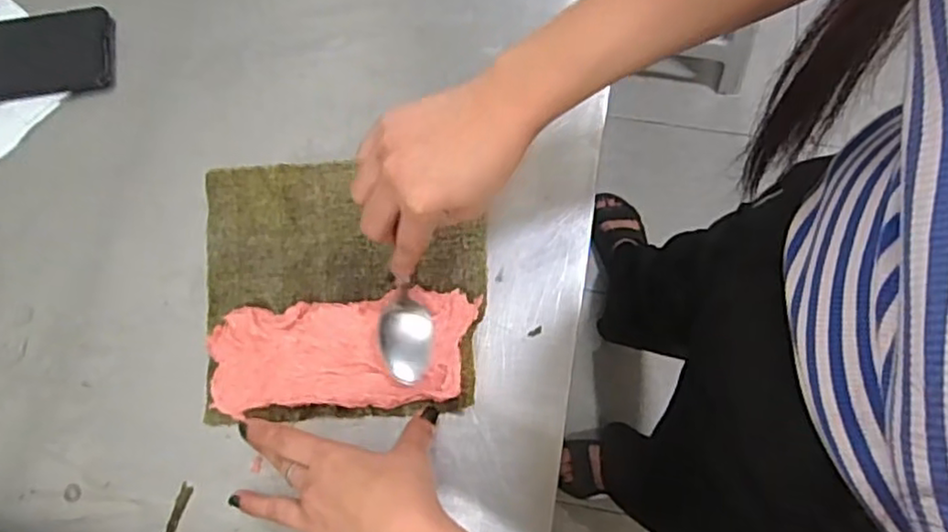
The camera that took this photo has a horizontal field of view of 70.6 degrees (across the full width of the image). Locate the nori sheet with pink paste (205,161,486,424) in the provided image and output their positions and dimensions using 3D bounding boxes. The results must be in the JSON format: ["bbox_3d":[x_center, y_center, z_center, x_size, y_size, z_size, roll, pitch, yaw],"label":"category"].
[{"bbox_3d":[-0.092,0.015,0.472,0.195,0.029,0.176,-3,71,1],"label":"nori sheet with pink paste"}]

